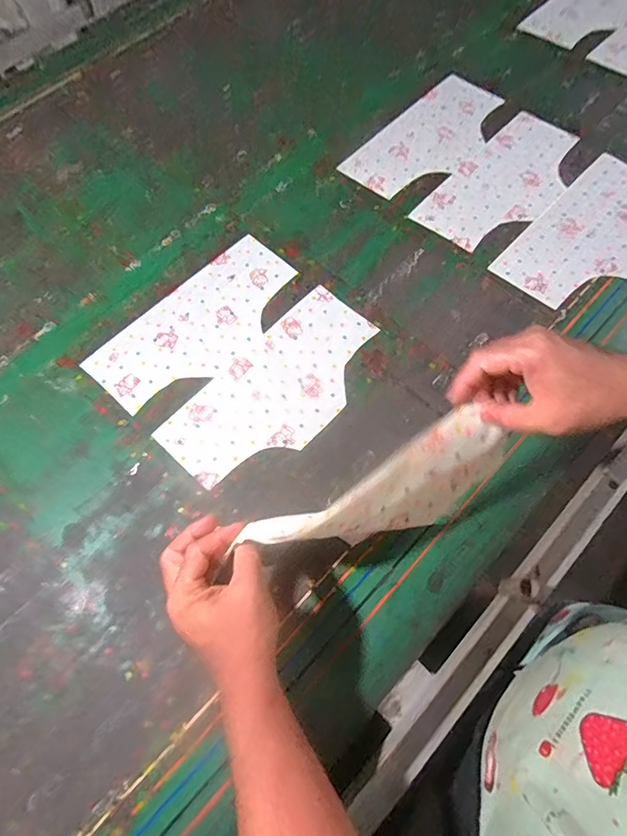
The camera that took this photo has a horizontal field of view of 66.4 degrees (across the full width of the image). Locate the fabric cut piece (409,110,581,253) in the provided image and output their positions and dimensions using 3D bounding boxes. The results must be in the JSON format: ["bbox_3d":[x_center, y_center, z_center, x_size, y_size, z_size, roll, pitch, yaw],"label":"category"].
[{"bbox_3d":[0.303,-0.371,0.747,0.148,0.004,0.306,39,74,18],"label":"fabric cut piece"}]

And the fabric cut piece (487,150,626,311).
[{"bbox_3d":[0.409,-0.271,0.696,0.150,0.005,0.307,40,74,19],"label":"fabric cut piece"}]

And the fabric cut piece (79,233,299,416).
[{"bbox_3d":[-0.156,-0.130,0.667,0.147,0.004,0.303,41,74,19],"label":"fabric cut piece"}]

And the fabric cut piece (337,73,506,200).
[{"bbox_3d":[0.197,-0.468,0.801,0.148,0.008,0.302,39,73,18],"label":"fabric cut piece"}]

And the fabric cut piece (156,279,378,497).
[{"bbox_3d":[-0.043,-0.038,0.618,0.151,0.004,0.302,39,74,18],"label":"fabric cut piece"}]

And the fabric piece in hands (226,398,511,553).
[{"bbox_3d":[0.067,0.081,0.477,0.254,0.133,0.062,-22,66,-7],"label":"fabric piece in hands"}]

